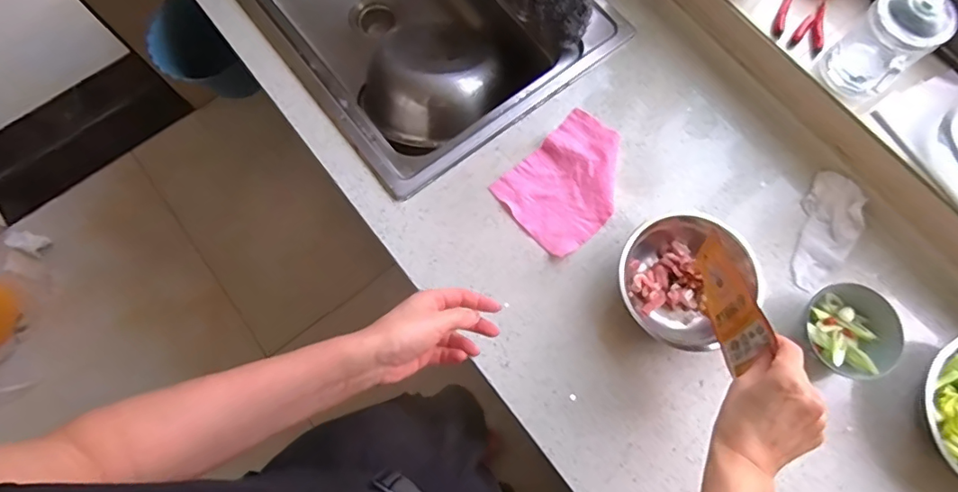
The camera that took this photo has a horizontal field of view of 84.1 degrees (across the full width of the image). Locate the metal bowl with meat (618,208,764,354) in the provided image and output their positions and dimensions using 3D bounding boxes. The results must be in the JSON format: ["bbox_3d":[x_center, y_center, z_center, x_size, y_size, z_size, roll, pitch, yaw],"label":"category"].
[{"bbox_3d":[0.251,0.040,0.655,0.152,0.072,0.144,0,74,0],"label":"metal bowl with meat"}]

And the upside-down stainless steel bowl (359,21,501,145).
[{"bbox_3d":[-0.084,-0.265,0.877,0.204,0.096,0.197,-32,76,-8],"label":"upside-down stainless steel bowl"}]

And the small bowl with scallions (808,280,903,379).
[{"bbox_3d":[0.450,0.103,0.650,0.100,0.056,0.100,0,74,0],"label":"small bowl with scallions"}]

